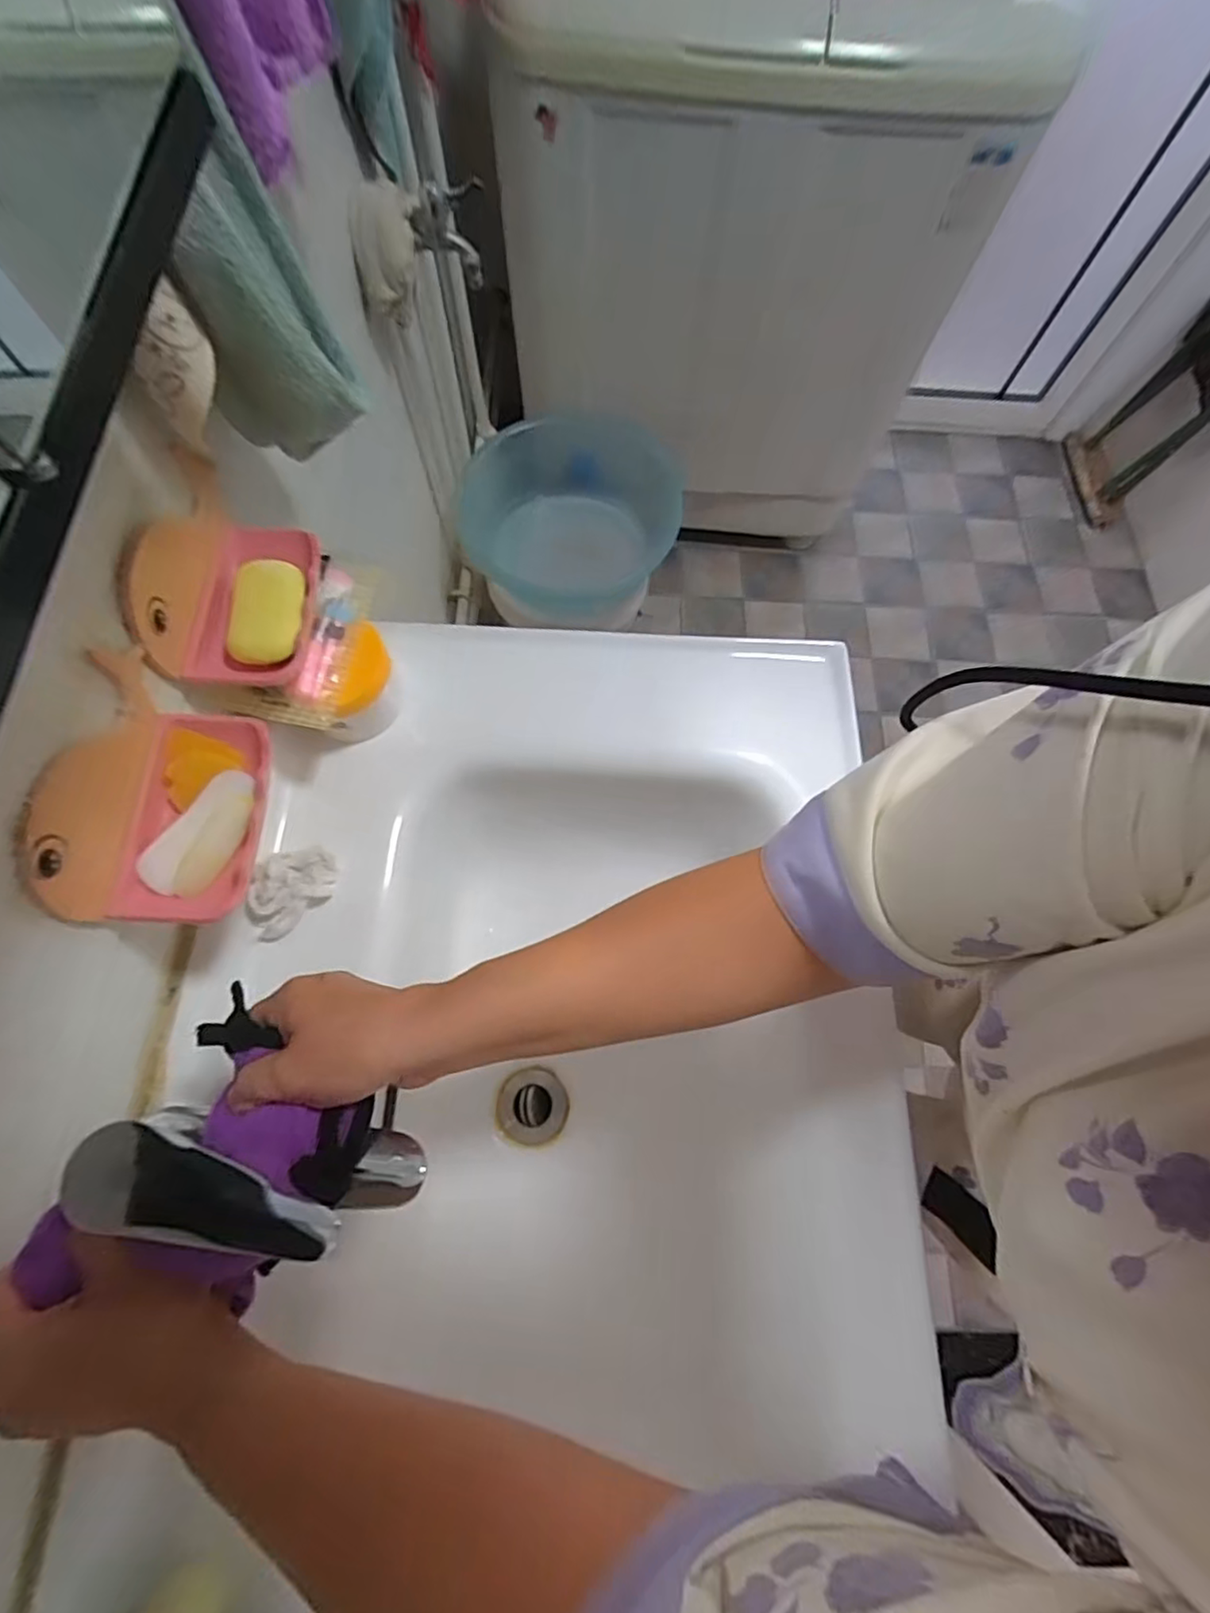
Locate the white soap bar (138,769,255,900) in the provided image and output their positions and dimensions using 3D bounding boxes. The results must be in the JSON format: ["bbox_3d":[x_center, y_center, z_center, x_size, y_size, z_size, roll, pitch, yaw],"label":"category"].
[{"bbox_3d":[-0.238,0.017,0.378,0.034,0.015,0.081,33,73,9],"label":"white soap bar"}]

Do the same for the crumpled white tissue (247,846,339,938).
[{"bbox_3d":[-0.234,0.059,0.461,0.070,0.034,0.047,-39,76,-14],"label":"crumpled white tissue"}]

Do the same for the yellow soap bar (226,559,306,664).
[{"bbox_3d":[-0.232,-0.135,0.432,0.044,0.014,0.079,2,71,-1],"label":"yellow soap bar"}]

